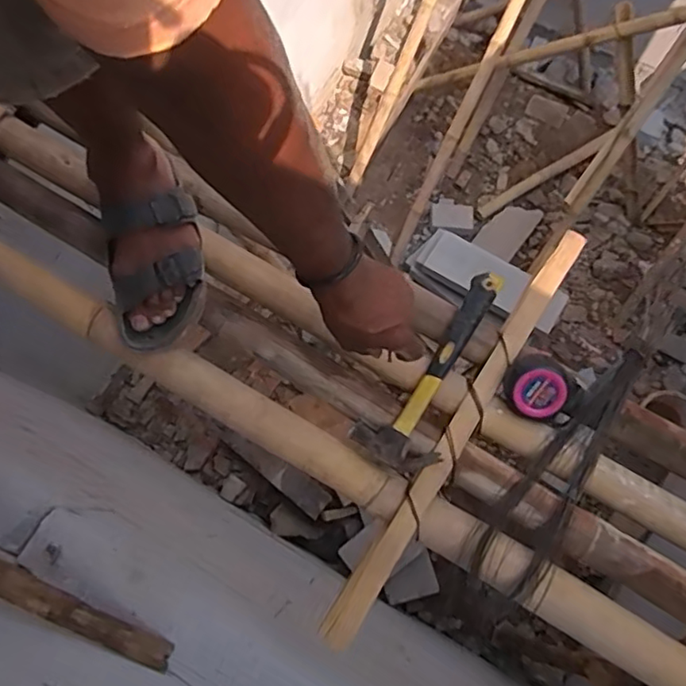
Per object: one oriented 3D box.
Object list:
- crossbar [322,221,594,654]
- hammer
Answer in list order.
[{"bbox_3d":[0.138,0.095,0.705,0.033,0.032,0.558,32,76,10],"label":"crossbar"},{"bbox_3d":[0.122,0.040,0.706,0.093,0.044,0.252,38,77,11],"label":"hammer"}]

